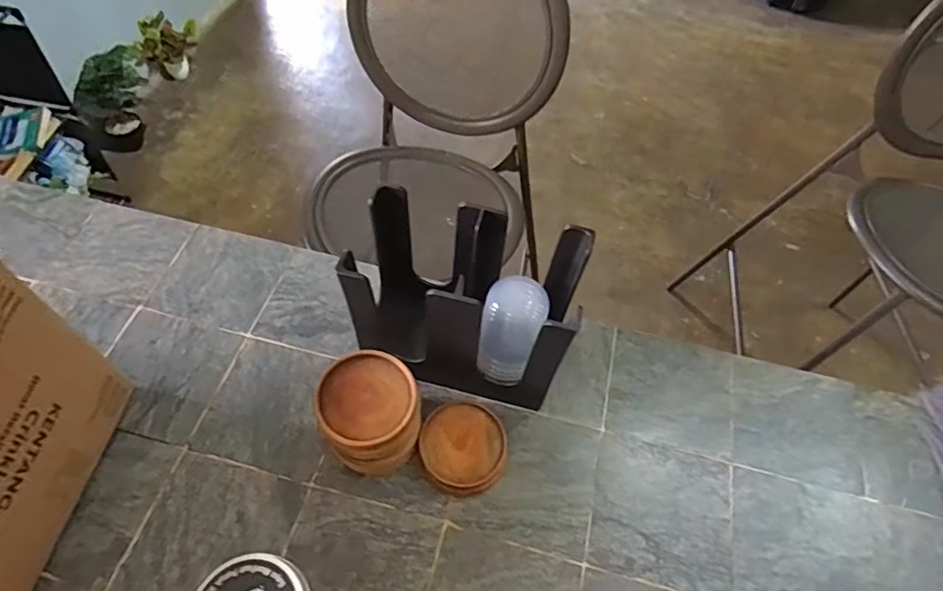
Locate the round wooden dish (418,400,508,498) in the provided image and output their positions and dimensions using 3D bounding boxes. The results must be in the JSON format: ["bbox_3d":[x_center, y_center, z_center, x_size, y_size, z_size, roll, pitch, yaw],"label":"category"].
[{"bbox_3d":[-0.009,0.167,0.622,0.092,0.032,0.094,2,56,-2],"label":"round wooden dish"}]

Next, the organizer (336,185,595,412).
[{"bbox_3d":[-0.016,0.013,0.628,0.261,0.191,0.136,14,57,6],"label":"organizer"}]

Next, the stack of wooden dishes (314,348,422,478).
[{"bbox_3d":[-0.104,0.130,0.596,0.095,0.107,0.104,-30,63,-21],"label":"stack of wooden dishes"}]

